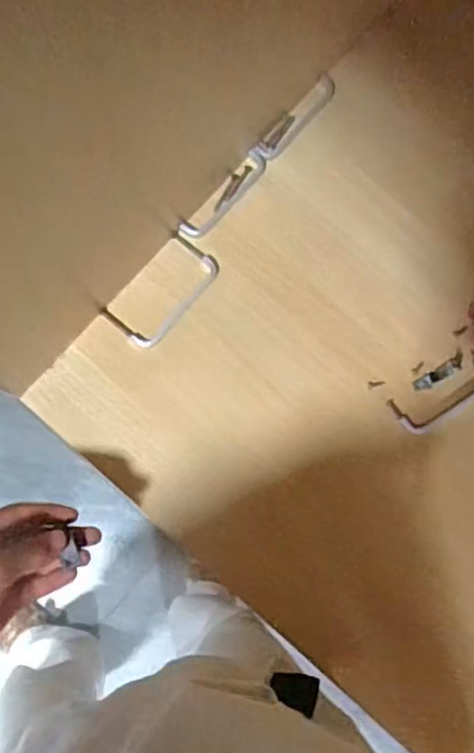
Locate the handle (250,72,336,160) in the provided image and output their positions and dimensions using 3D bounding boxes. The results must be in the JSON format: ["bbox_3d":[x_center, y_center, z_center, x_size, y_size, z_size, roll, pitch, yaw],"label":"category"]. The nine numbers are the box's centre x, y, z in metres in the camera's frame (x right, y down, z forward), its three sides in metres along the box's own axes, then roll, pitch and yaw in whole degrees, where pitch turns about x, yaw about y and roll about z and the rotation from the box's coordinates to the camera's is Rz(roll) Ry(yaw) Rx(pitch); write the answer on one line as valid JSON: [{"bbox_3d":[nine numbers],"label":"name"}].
[{"bbox_3d":[0.057,-0.240,0.612,0.023,0.005,0.107,39,82,3],"label":"handle"}]

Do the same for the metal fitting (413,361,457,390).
[{"bbox_3d":[0.178,-0.001,0.584,0.043,0.004,0.010,-29,85,-6],"label":"metal fitting"}]

